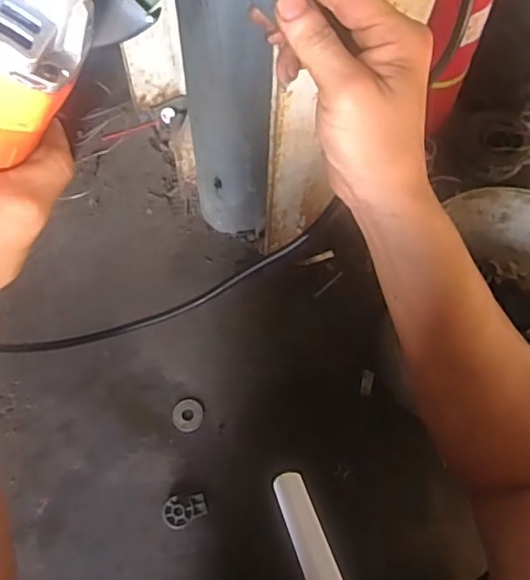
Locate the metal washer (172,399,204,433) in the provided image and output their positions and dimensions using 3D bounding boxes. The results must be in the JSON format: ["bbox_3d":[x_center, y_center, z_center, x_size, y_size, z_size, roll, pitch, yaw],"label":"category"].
[{"bbox_3d":[-0.108,0.176,0.841,0.043,0.004,0.045,-10,68,-6],"label":"metal washer"}]

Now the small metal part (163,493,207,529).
[{"bbox_3d":[-0.104,0.288,0.782,0.054,0.012,0.037,-9,68,-6],"label":"small metal part"}]

